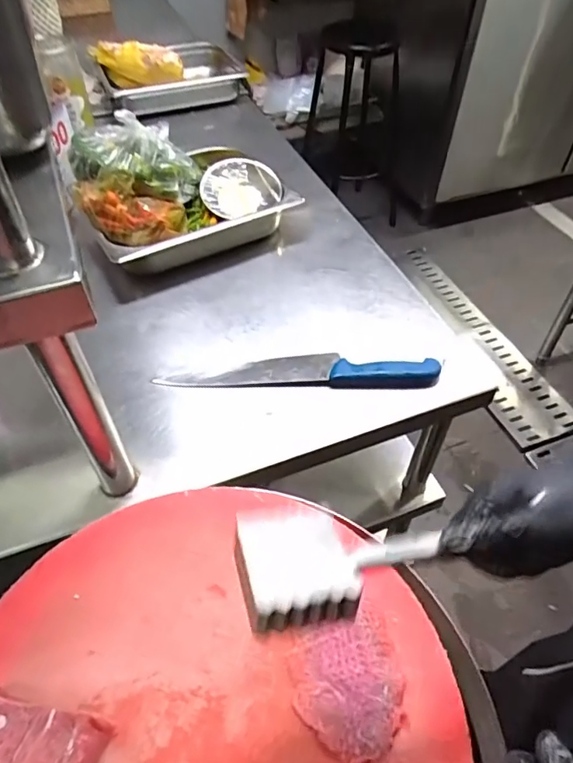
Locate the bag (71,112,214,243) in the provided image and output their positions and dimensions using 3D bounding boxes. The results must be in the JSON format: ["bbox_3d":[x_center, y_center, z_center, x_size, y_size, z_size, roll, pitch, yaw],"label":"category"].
[{"bbox_3d":[-0.229,-0.320,0.805,0.187,0.126,0.189,-13,51,-12],"label":"bag"}]

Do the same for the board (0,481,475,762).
[{"bbox_3d":[-0.065,0.253,0.382,0.372,0.020,0.377,-1,49,1],"label":"board"}]

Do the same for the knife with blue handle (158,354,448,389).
[{"bbox_3d":[0.016,-0.014,0.679,0.352,0.023,0.050,0,50,-1],"label":"knife with blue handle"}]

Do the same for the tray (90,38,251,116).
[{"bbox_3d":[-0.270,-0.718,1.208,0.335,0.104,0.220,-12,50,-8],"label":"tray"}]

